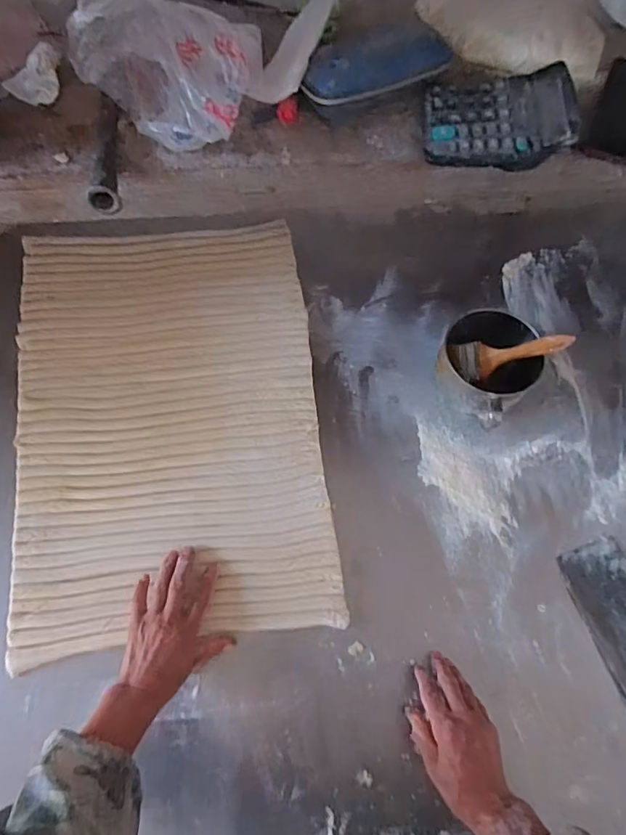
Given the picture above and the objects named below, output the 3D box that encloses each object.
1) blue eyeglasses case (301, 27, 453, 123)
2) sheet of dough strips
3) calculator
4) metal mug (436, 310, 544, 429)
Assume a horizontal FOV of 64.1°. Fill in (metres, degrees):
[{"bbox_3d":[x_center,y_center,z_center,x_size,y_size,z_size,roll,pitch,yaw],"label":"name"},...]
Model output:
[{"bbox_3d":[0.069,-0.380,0.548,0.171,0.047,0.066,-19,69,-9],"label":"blue eyeglasses case"},{"bbox_3d":[-0.227,-0.029,0.778,0.453,0.025,0.694,-8,65,-2],"label":"sheet of dough strips"},{"bbox_3d":[0.196,-0.323,0.531,0.148,0.037,0.128,4,67,0],"label":"calculator"},{"bbox_3d":[0.267,-0.074,0.767,0.144,0.097,0.151,-35,74,-13],"label":"metal mug"}]

